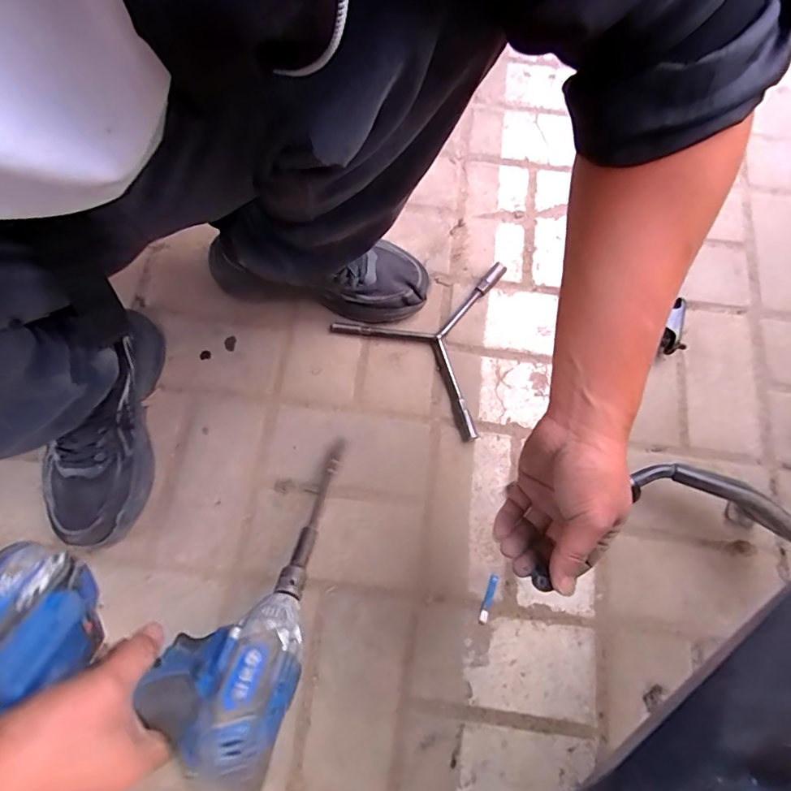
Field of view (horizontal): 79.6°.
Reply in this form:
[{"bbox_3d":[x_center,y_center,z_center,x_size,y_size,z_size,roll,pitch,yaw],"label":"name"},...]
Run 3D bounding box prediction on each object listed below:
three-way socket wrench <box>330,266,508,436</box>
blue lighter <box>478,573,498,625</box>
[{"bbox_3d":[0.071,-0.092,0.603,0.223,0.019,0.203,39,77,12],"label":"three-way socket wrench"},{"bbox_3d":[0.099,0.219,0.509,0.010,0.004,0.052,17,73,6],"label":"blue lighter"}]

